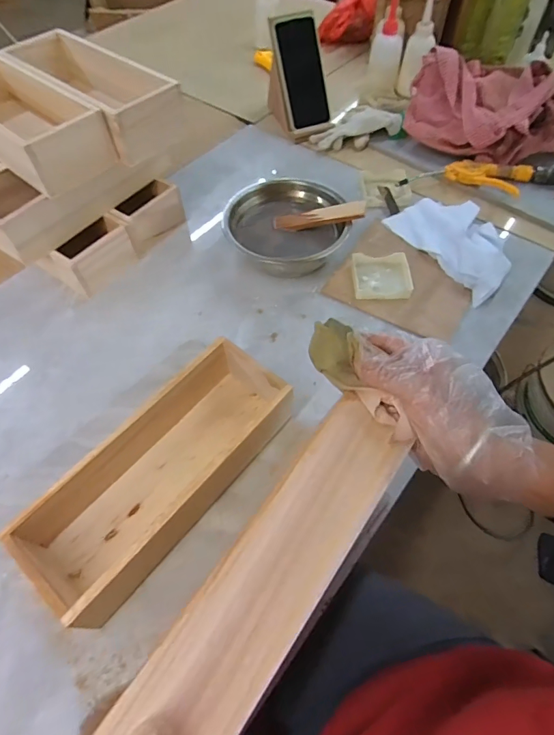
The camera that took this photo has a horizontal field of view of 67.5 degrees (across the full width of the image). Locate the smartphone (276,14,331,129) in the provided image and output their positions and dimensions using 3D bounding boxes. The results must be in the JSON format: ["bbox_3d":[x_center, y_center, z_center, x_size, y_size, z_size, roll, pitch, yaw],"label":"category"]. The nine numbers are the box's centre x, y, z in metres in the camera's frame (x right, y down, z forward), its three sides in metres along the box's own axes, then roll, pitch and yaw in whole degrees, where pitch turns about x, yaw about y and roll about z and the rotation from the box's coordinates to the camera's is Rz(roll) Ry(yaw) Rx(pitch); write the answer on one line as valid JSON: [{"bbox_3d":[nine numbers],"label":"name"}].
[{"bbox_3d":[0.049,-0.526,0.745,0.074,0.162,0.015,-19,24,-10],"label":"smartphone"}]

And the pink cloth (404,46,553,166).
[{"bbox_3d":[0.373,-0.440,0.704,0.286,0.094,0.183,16,60,10],"label":"pink cloth"}]

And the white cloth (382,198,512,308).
[{"bbox_3d":[0.268,-0.188,0.594,0.128,0.030,0.195,-23,61,-13],"label":"white cloth"}]

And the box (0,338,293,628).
[{"bbox_3d":[-0.106,0.098,0.405,0.097,0.079,0.259,35,65,20],"label":"box"}]

